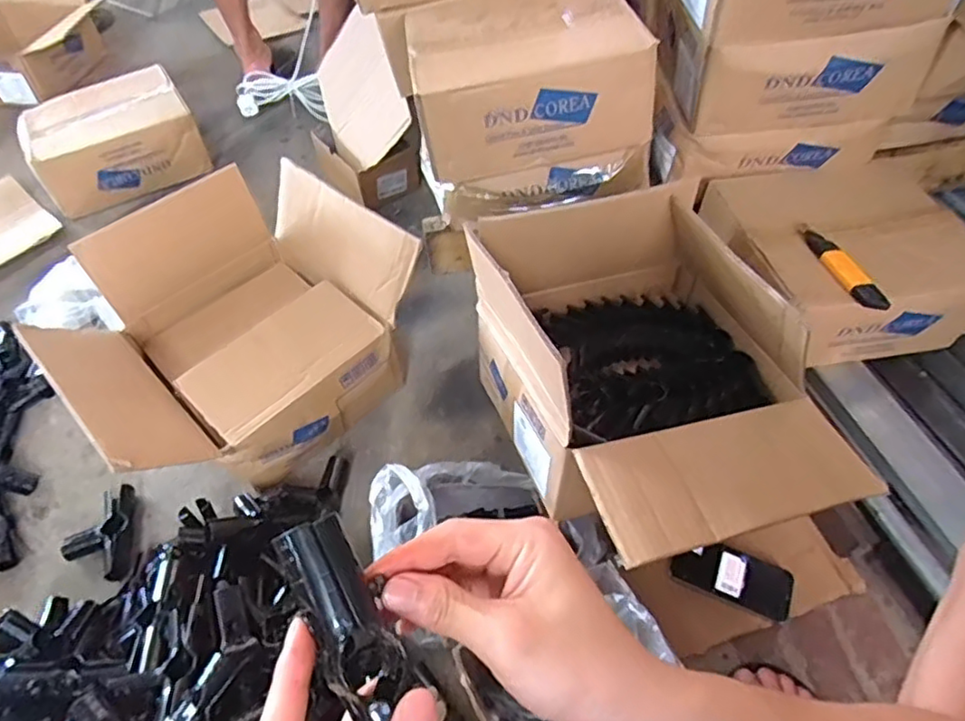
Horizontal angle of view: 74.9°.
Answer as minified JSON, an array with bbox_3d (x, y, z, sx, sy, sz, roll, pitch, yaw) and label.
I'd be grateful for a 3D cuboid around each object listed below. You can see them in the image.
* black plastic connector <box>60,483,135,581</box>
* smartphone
[{"bbox_3d":[-0.518,0.236,0.851,0.087,0.031,0.130,-9,50,-5],"label":"black plastic connector"},{"bbox_3d":[0.317,0.267,0.795,0.143,0.015,0.069,17,53,16],"label":"smartphone"}]

